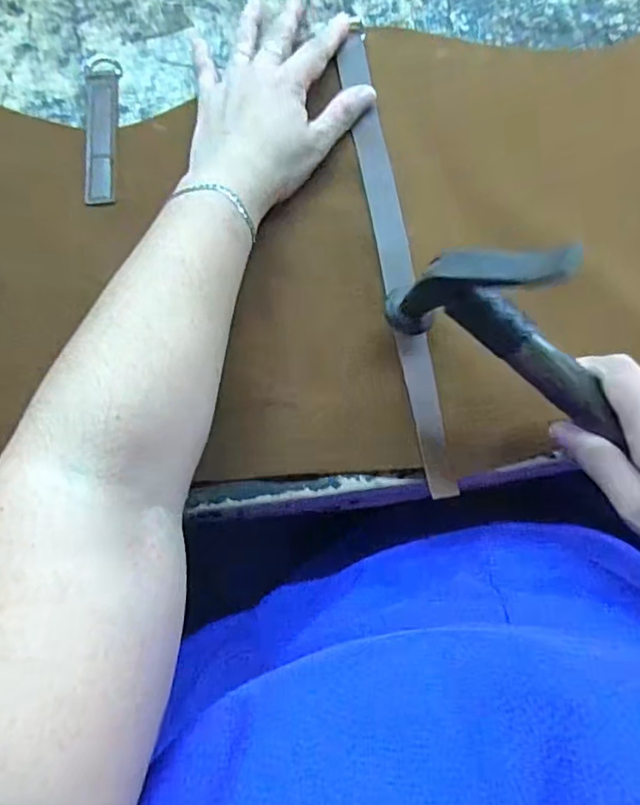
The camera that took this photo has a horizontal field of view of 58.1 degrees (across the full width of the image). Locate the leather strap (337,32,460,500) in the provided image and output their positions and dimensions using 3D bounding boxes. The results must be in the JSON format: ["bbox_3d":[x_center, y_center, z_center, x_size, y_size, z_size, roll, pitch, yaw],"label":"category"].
[{"bbox_3d":[0.047,-0.097,0.368,0.020,0.008,0.311,-9,78,-1],"label":"leather strap"}]

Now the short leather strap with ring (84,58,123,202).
[{"bbox_3d":[-0.149,-0.187,0.393,0.023,0.008,0.114,-4,78,0],"label":"short leather strap with ring"}]

